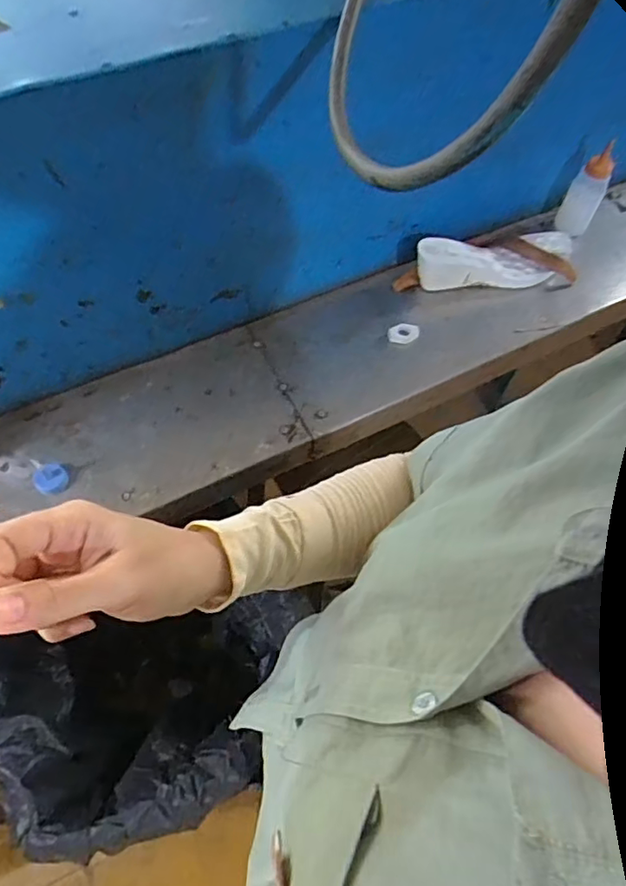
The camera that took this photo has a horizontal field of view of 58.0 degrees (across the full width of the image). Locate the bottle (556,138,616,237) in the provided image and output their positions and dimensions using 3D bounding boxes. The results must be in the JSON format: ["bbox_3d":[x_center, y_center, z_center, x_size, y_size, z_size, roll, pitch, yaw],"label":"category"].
[{"bbox_3d":[0.411,-0.374,0.851,0.054,0.130,0.048,27,64,12],"label":"bottle"}]

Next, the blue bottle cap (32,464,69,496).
[{"bbox_3d":[-0.301,0.042,0.650,0.028,0.033,0.037,34,66,15],"label":"blue bottle cap"}]

